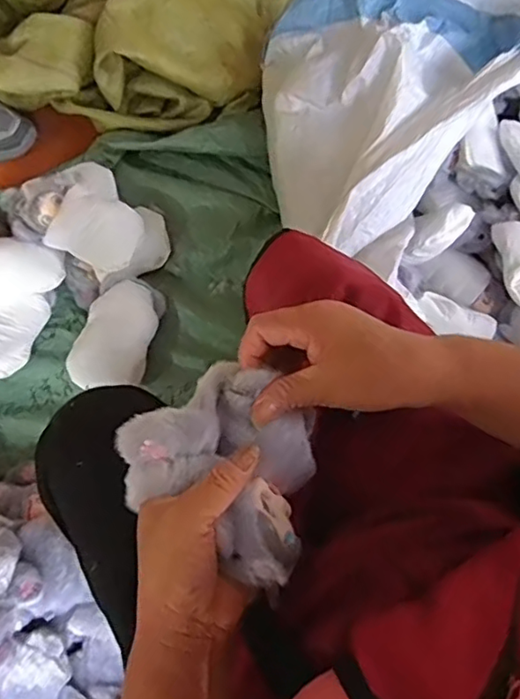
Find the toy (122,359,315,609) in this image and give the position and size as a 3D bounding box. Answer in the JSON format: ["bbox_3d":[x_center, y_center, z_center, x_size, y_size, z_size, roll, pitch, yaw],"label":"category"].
[{"bbox_3d":[-0.013,0.069,0.390,0.131,0.074,0.131,29,76,7],"label":"toy"}]

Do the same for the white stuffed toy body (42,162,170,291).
[{"bbox_3d":[-0.256,-0.205,0.950,0.210,0.085,0.161,36,77,9],"label":"white stuffed toy body"}]

